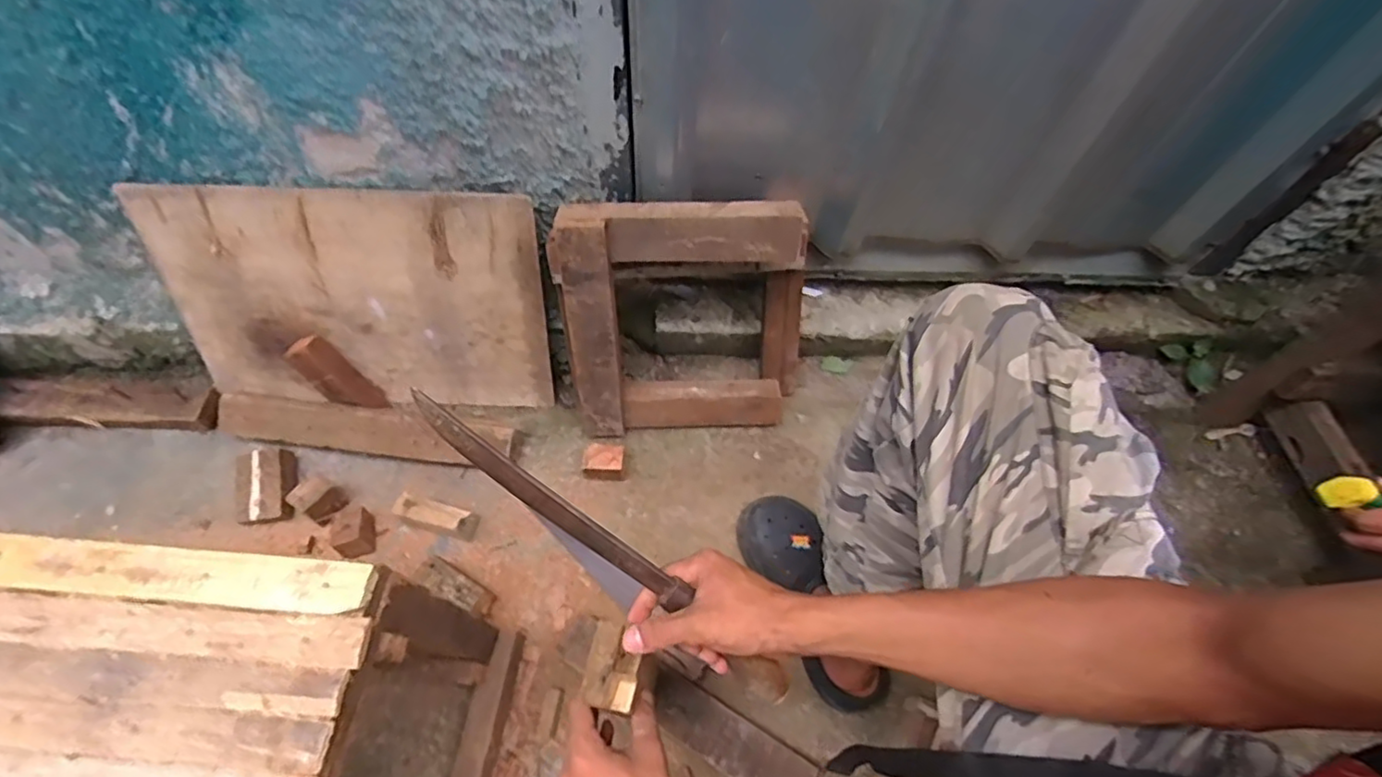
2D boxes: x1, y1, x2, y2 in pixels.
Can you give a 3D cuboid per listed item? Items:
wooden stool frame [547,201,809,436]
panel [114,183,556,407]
[{"bbox_3d":[-0.004,-0.097,0.864,0.337,0.349,0.098,-3,41,-5],"label":"wooden stool frame"},{"bbox_3d":[-0.462,-0.116,0.887,0.501,0.329,0.012,0,35,-2],"label":"panel"}]

